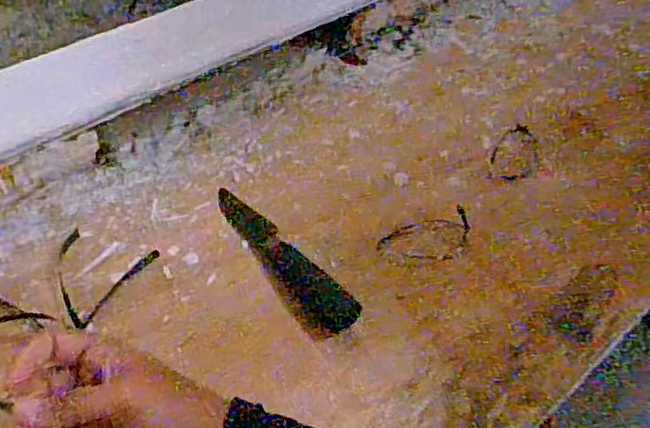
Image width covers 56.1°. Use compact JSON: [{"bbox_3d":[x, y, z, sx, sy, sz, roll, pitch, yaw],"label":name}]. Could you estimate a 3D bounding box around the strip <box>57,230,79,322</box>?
[{"bbox_3d":[-0.218,0.053,0.519,0.018,0.004,0.111,-12,48,-14],"label":"strip"}]

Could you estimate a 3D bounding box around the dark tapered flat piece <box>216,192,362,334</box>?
[{"bbox_3d":[-0.041,0.035,0.550,0.039,0.008,0.189,-29,54,-27],"label":"dark tapered flat piece"}]

